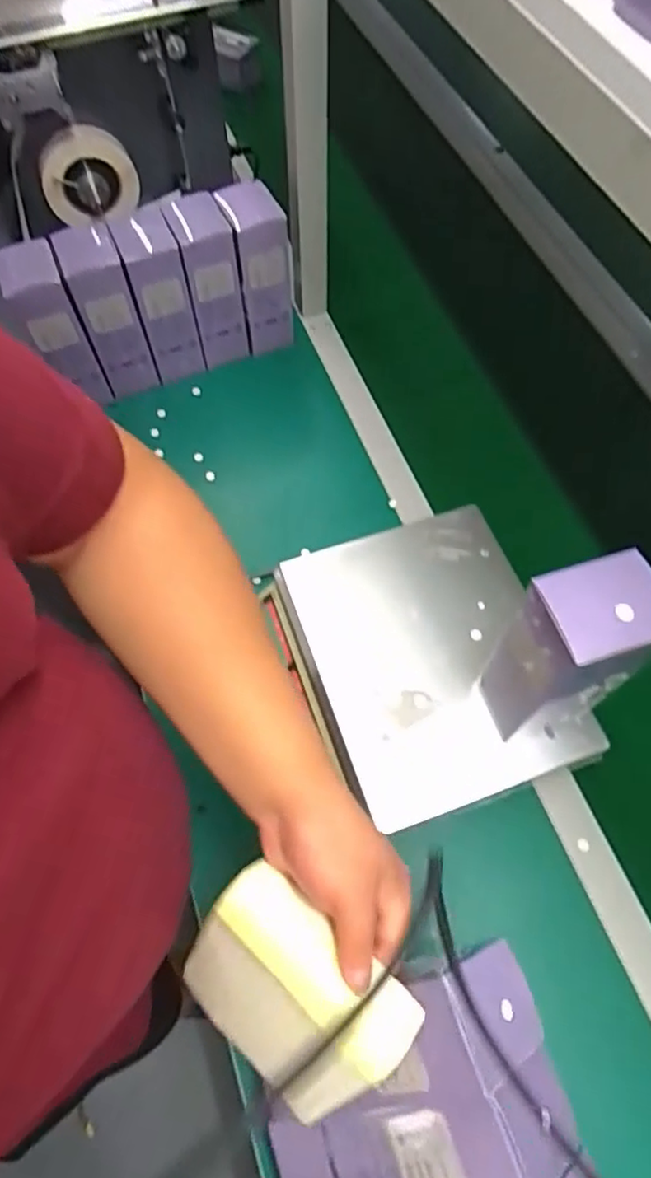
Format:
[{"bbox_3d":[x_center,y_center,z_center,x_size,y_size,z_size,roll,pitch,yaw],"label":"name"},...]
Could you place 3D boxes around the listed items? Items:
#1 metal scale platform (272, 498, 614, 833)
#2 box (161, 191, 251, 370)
[{"bbox_3d":[0.095,0.062,0.626,0.224,0.026,0.281,-17,63,-9],"label":"metal scale platform"},{"bbox_3d":[-0.155,-0.408,0.875,0.065,0.178,0.118,-17,64,-9],"label":"box"}]

